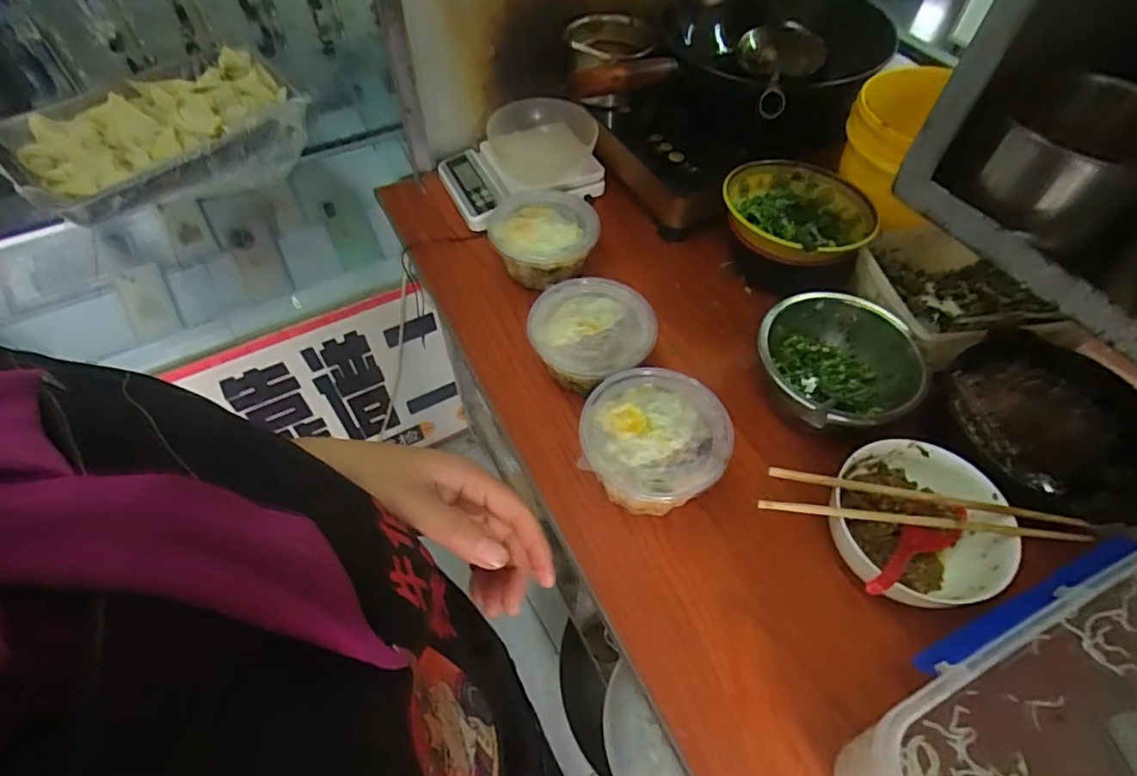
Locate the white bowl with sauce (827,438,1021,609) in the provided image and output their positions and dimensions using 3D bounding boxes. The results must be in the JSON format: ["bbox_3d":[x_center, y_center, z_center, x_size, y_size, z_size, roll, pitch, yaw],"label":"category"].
[{"bbox_3d":[0.319,0.124,0.544,0.150,0.075,0.137,1,54,-1],"label":"white bowl with sauce"}]

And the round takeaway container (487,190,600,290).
[{"bbox_3d":[-0.032,-0.188,0.771,0.138,0.074,0.145,1,54,-1],"label":"round takeaway container"}]

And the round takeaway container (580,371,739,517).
[{"bbox_3d":[0.084,0.063,0.584,0.137,0.093,0.135,1,54,-1],"label":"round takeaway container"}]

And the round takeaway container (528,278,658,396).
[{"bbox_3d":[0.029,-0.056,0.677,0.135,0.075,0.133,1,54,-1],"label":"round takeaway container"}]

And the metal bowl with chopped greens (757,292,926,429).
[{"bbox_3d":[0.288,-0.017,0.645,0.167,0.080,0.185,34,60,21],"label":"metal bowl with chopped greens"}]

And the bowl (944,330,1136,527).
[{"bbox_3d":[0.472,0.046,0.587,0.180,0.076,0.185,1,54,-1],"label":"bowl"}]

